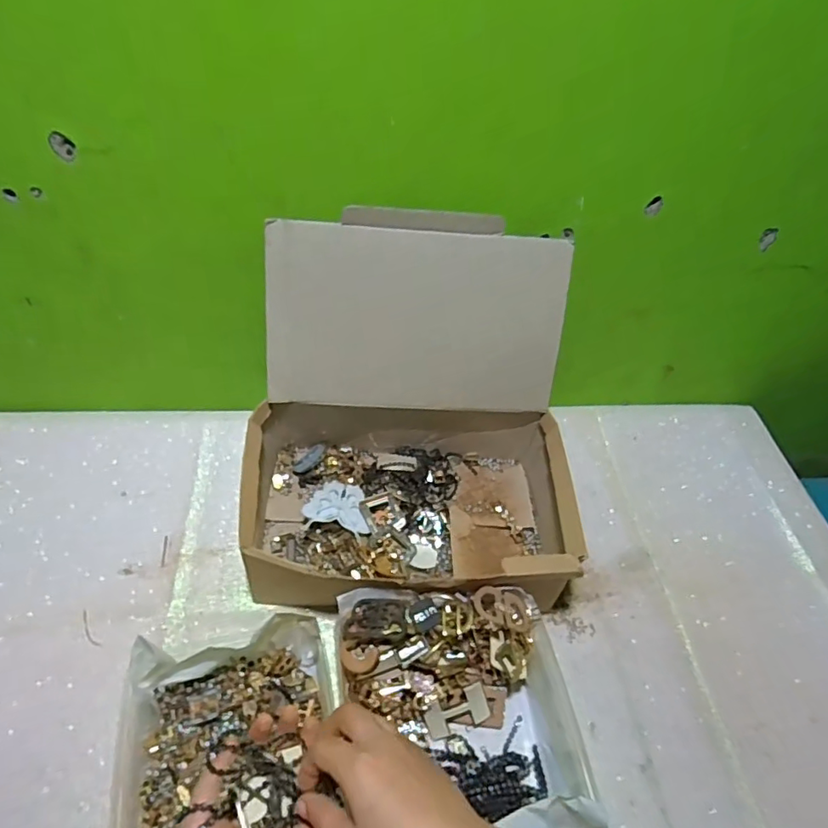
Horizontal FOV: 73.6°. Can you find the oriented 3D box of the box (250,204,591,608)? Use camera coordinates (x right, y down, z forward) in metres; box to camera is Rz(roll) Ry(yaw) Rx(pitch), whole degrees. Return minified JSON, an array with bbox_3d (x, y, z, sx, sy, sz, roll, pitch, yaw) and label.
[{"bbox_3d":[-0.001,0.011,0.567,0.332,0.275,0.304,-1,50,-7],"label":"box"}]

